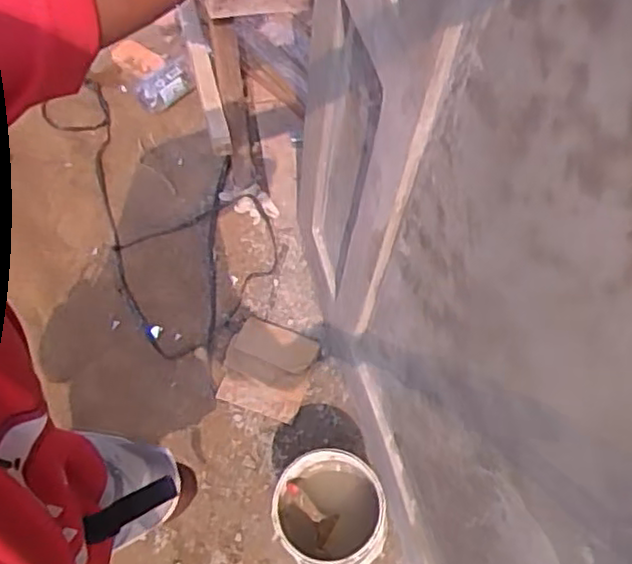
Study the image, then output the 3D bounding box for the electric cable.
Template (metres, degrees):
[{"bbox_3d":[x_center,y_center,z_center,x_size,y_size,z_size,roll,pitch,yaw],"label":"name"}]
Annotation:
[{"bbox_3d":[-0.317,-0.169,1.464,0.341,0.042,0.802,-28,71,-11],"label":"electric cable"}]

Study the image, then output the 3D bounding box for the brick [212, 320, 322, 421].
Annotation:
[{"bbox_3d":[-0.096,0.170,1.327,0.168,0.029,0.175,18,72,9],"label":"brick"}]

